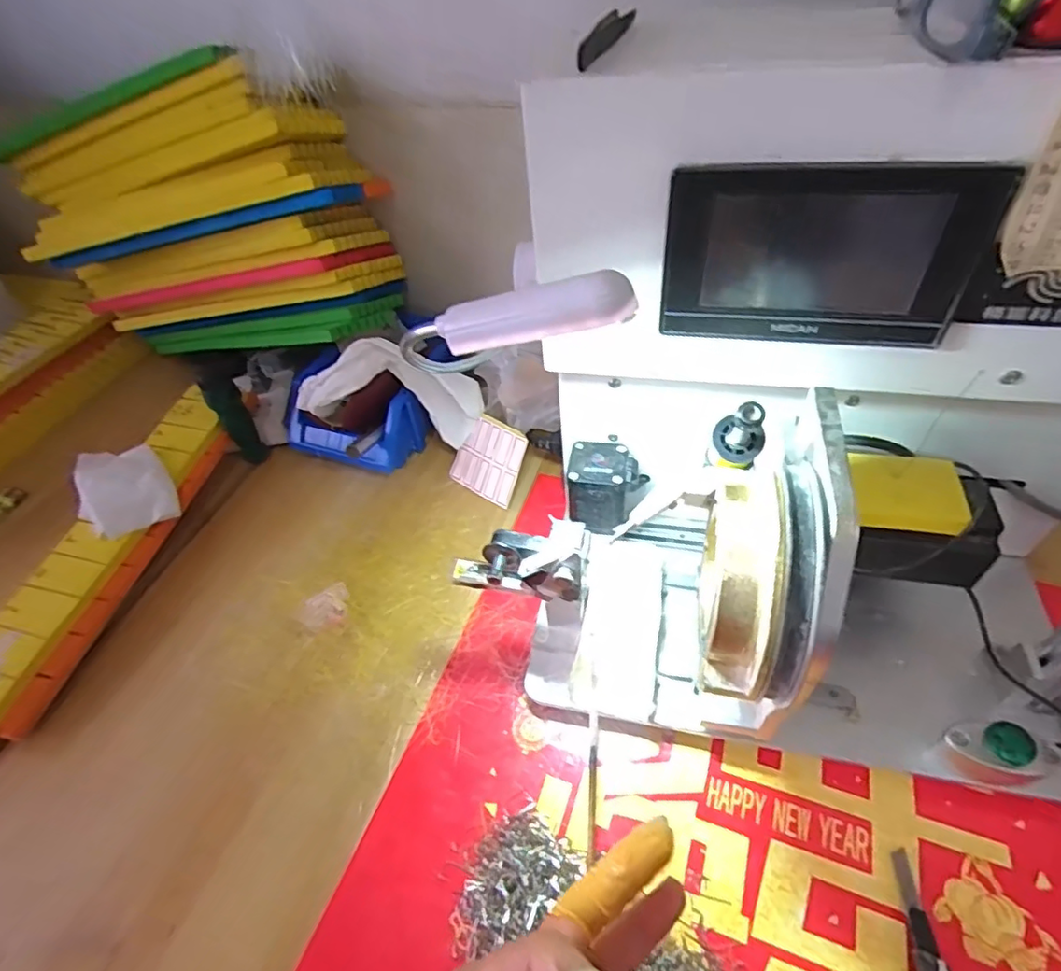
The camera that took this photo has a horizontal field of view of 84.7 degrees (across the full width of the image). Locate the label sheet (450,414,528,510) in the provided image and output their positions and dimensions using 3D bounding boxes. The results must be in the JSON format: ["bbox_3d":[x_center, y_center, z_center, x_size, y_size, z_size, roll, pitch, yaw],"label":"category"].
[{"bbox_3d":[-0.039,-0.025,0.546,0.073,0.069,0.008,31,20,33],"label":"label sheet"}]

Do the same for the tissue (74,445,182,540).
[{"bbox_3d":[-0.359,0.005,0.515,0.071,0.032,0.086,-34,52,-24],"label":"tissue"}]

